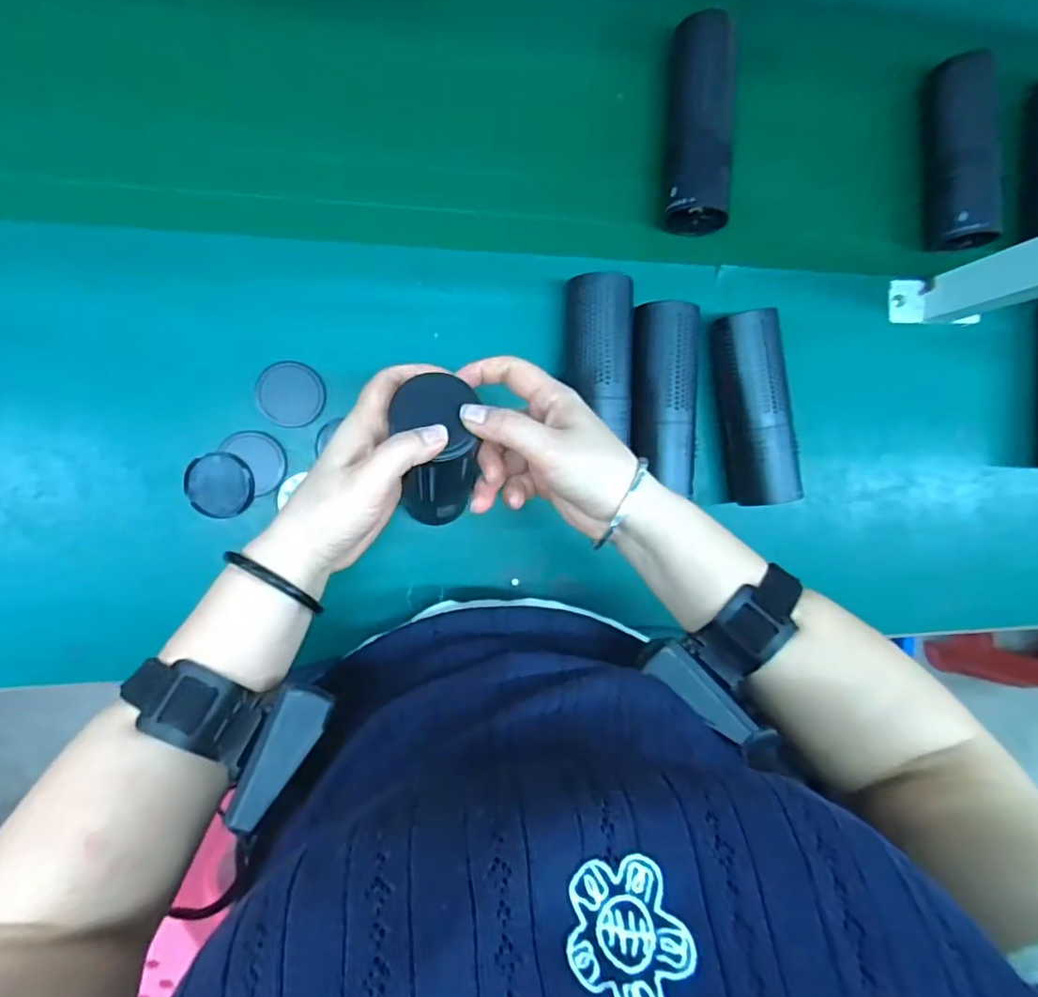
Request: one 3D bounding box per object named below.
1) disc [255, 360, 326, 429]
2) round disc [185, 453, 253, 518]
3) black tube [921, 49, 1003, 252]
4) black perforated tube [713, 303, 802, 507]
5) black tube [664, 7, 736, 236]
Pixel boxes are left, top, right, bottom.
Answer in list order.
[{"bbox_3d":[-0.181,-0.083,0.486,0.050,0.008,0.052,0,92,-10],"label":"disc"},{"bbox_3d":[-0.232,-0.010,0.472,0.050,0.004,0.050,0,92,-5],"label":"round disc"},{"bbox_3d":[0.408,-0.323,0.567,0.055,0.052,0.173,-6,93,-10],"label":"black tube"},{"bbox_3d":[0.202,-0.075,0.531,0.052,0.058,0.159,-11,94,-9],"label":"black perforated tube"},{"bbox_3d":[0.151,-0.313,0.520,0.048,0.060,0.165,2,92,-10],"label":"black tube"}]

